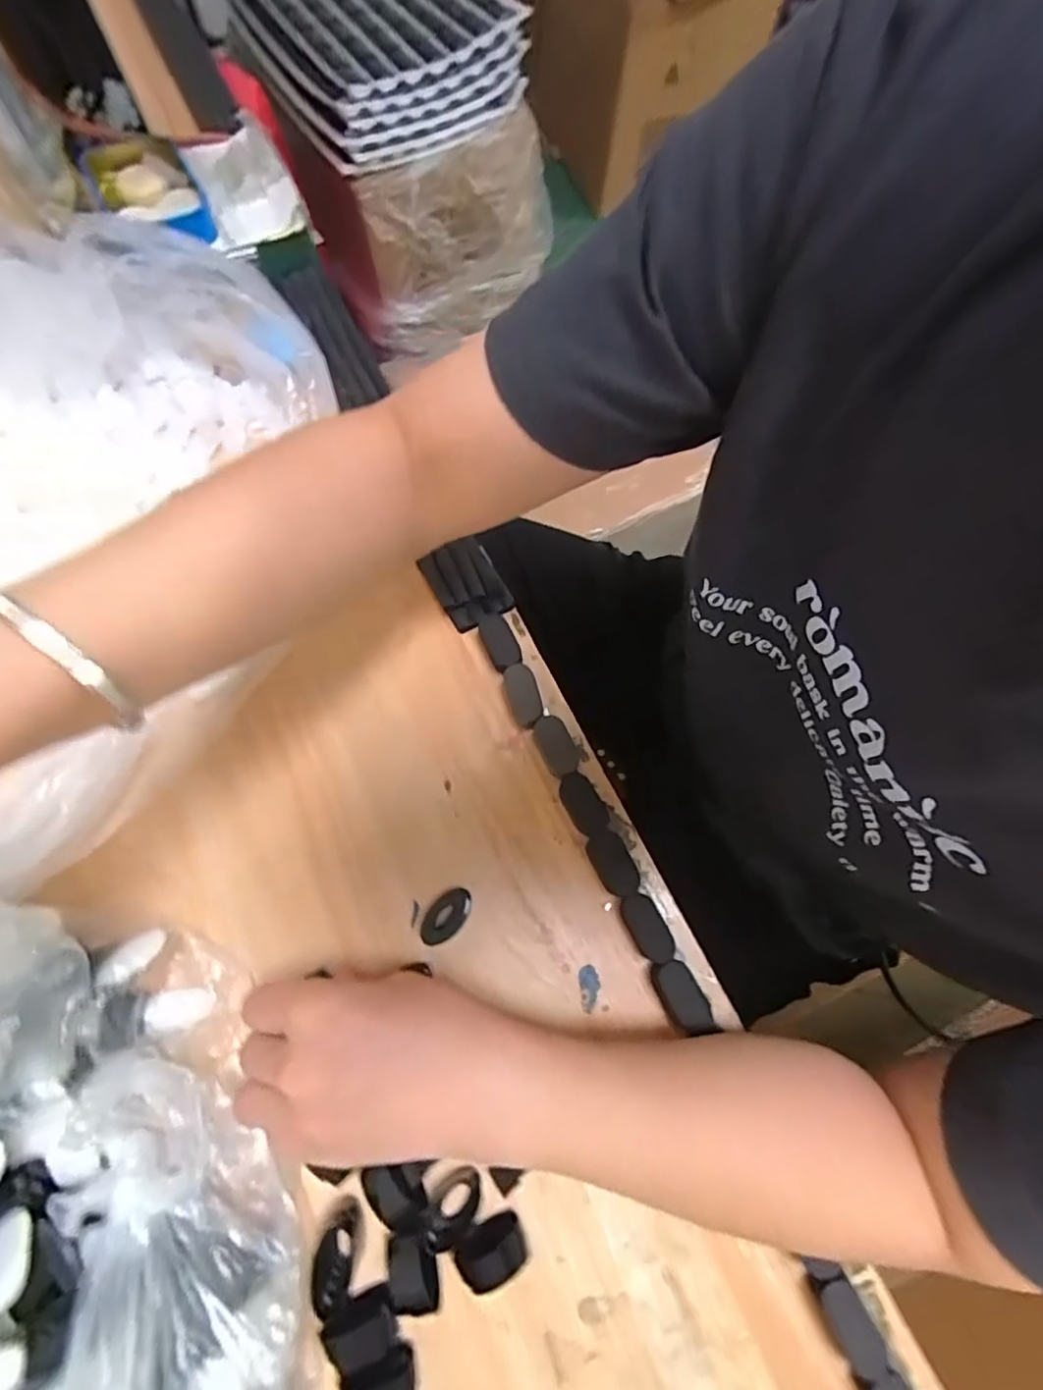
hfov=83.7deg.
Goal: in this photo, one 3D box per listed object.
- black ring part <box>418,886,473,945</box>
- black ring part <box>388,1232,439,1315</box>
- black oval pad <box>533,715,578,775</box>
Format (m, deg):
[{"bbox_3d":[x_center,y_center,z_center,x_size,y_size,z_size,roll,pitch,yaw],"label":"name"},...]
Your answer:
[{"bbox_3d":[-0.041,0.121,0.320,0.032,0.023,0.019,-40,77,-13],"label":"black ring part"},{"bbox_3d":[-0.052,0.271,0.274,0.022,0.011,0.030,-11,73,-5],"label":"black ring part"},{"bbox_3d":[0.020,0.030,0.346,0.020,0.004,0.035,-26,79,-2],"label":"black oval pad"}]

